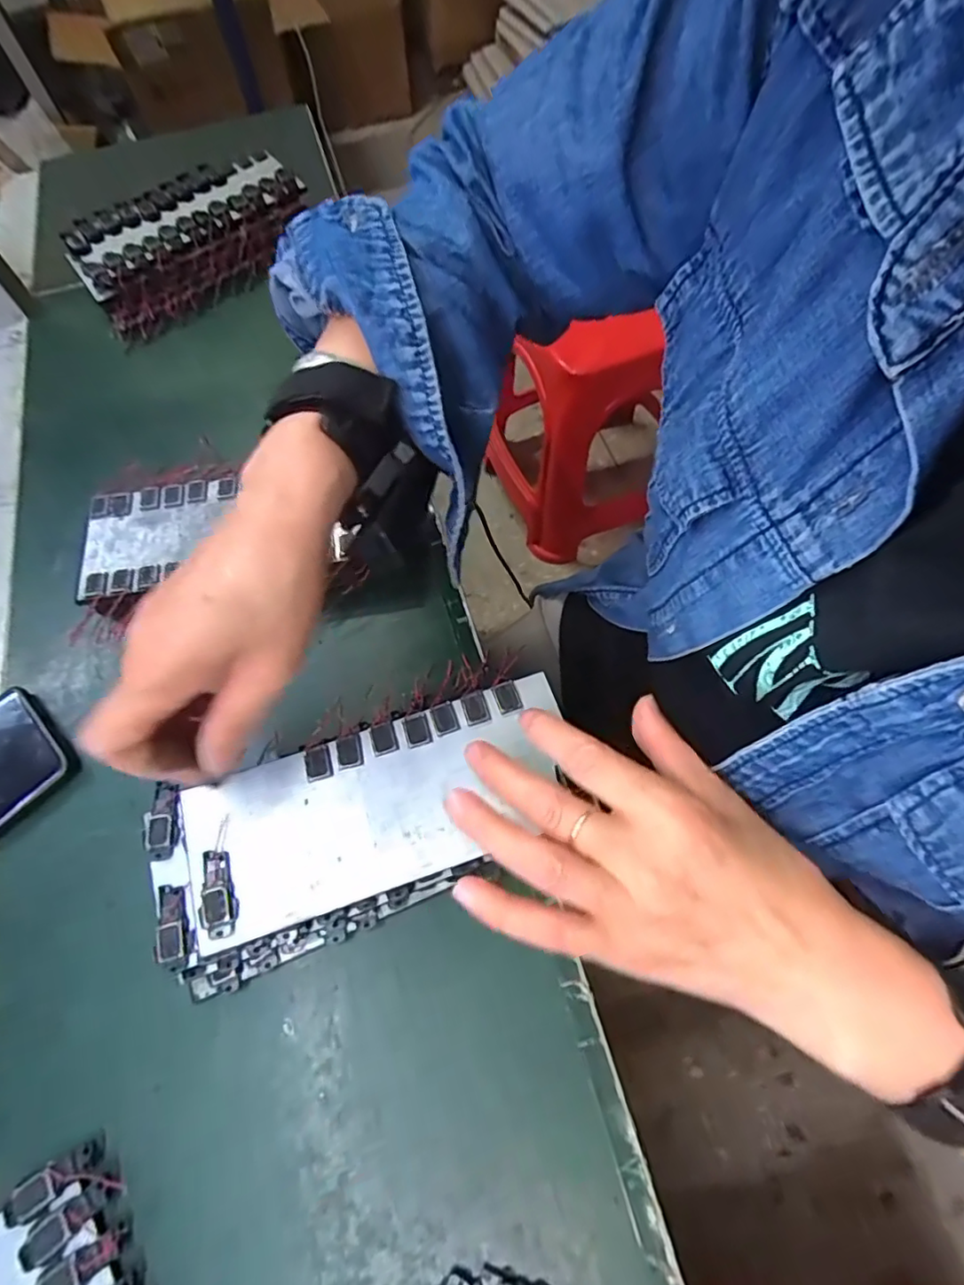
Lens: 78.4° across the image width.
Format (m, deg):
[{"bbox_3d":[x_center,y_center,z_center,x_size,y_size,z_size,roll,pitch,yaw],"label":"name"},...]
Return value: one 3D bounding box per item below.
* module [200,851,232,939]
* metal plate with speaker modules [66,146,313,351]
[{"bbox_3d":[-0.128,0.121,0.285,0.014,0.006,0.039,-16,66,-3],"label":"module"},{"bbox_3d":[-0.264,-0.371,0.542,0.215,0.043,0.119,-41,70,-13],"label":"metal plate with speaker modules"}]

